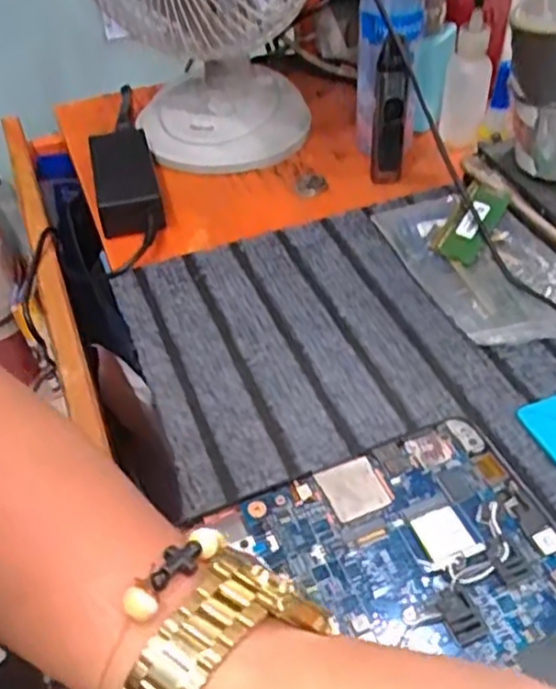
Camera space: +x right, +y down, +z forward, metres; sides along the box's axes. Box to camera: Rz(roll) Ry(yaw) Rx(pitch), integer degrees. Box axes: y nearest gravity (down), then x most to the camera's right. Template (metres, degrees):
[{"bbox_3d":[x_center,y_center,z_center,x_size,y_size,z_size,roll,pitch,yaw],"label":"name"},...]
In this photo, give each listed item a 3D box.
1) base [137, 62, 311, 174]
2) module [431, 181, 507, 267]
[{"bbox_3d":[-0.048,-0.202,0.618,0.145,0.037,0.128,-7,45,-4],"label":"base"},{"bbox_3d":[0.129,-0.083,0.479,0.029,0.006,0.071,25,63,25],"label":"module"}]

